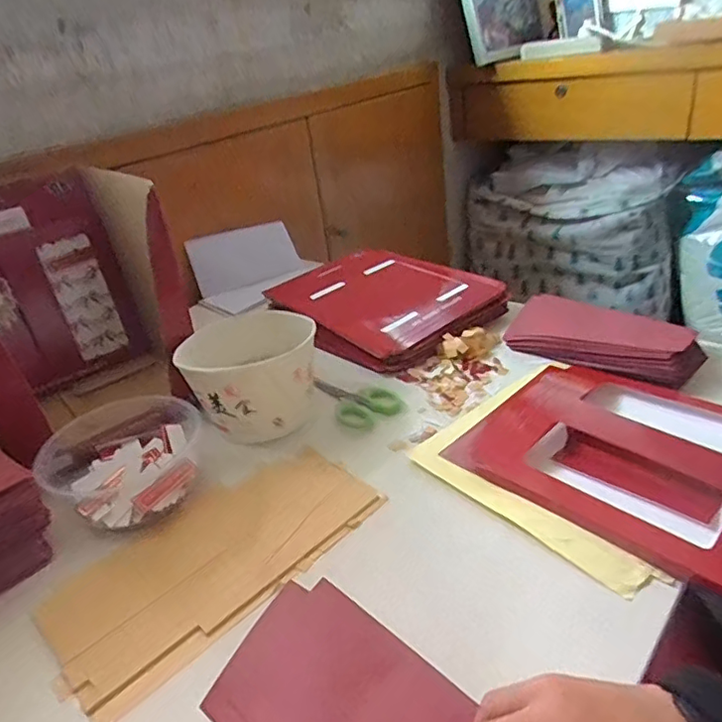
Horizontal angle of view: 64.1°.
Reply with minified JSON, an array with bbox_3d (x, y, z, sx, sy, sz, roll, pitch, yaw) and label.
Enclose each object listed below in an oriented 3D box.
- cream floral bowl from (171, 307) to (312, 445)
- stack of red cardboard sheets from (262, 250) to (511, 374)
[{"bbox_3d":[-0.112,0.014,0.590,0.127,0.088,0.106,-9,30,0],"label":"cream floral bowl"},{"bbox_3d":[0.028,-0.077,0.775,0.256,0.044,0.217,20,40,40],"label":"stack of red cardboard sheets"}]

